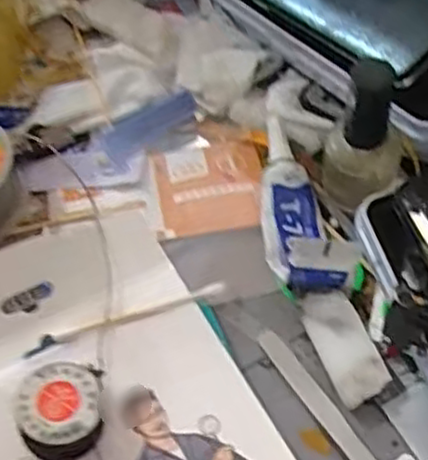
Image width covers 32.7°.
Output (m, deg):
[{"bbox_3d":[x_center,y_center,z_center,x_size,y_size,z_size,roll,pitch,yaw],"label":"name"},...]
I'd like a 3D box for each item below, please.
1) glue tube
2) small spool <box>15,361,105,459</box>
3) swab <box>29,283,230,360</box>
[{"bbox_3d":[0.032,-0.015,0.315,0.027,0.020,0.087,-10,59,-7],"label":"glue tube"},{"bbox_3d":[-0.054,0.066,0.264,0.028,0.022,0.029,0,58,0],"label":"small spool"},{"bbox_3d":[-0.035,0.035,0.298,0.083,0.004,0.006,-19,60,-12],"label":"swab"}]

